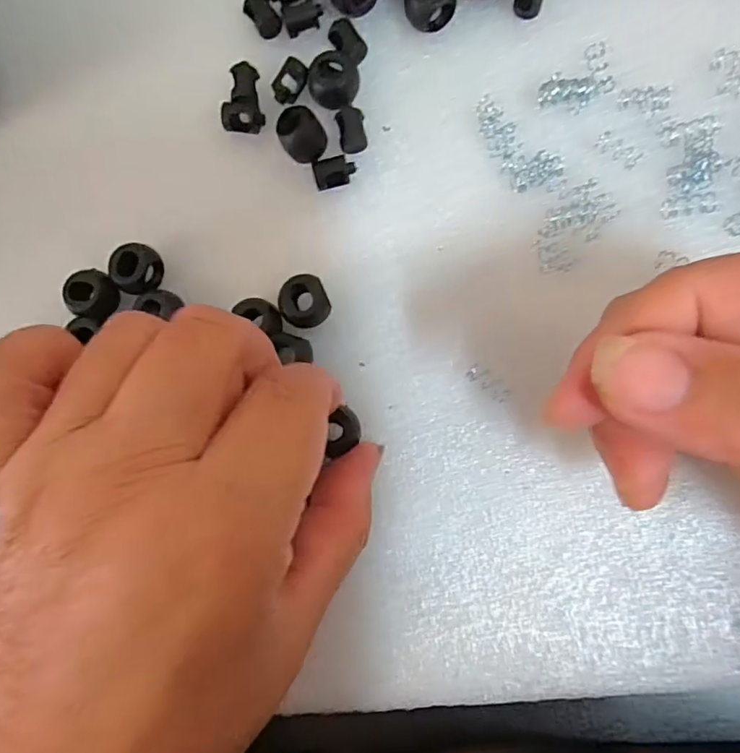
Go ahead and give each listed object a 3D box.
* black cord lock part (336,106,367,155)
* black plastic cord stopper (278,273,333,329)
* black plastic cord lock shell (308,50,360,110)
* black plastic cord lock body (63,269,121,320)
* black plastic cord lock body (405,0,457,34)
[{"bbox_3d":[-0.006,-0.086,0.188,0.009,0.008,0.014,-9,86,5],"label":"black cord lock part"},{"bbox_3d":[-0.022,-0.025,0.183,0.015,0.013,0.016,0,87,7],"label":"black plastic cord stopper"},{"bbox_3d":[-0.012,-0.103,0.186,0.017,0.012,0.015,-21,85,4],"label":"black plastic cord lock shell"},{"bbox_3d":[-0.099,-0.029,0.190,0.015,0.010,0.016,0,86,6],"label":"black plastic cord lock body"},{"bbox_3d":[0.021,-0.128,0.185,0.016,0.014,0.013,14,88,6],"label":"black plastic cord lock body"}]

